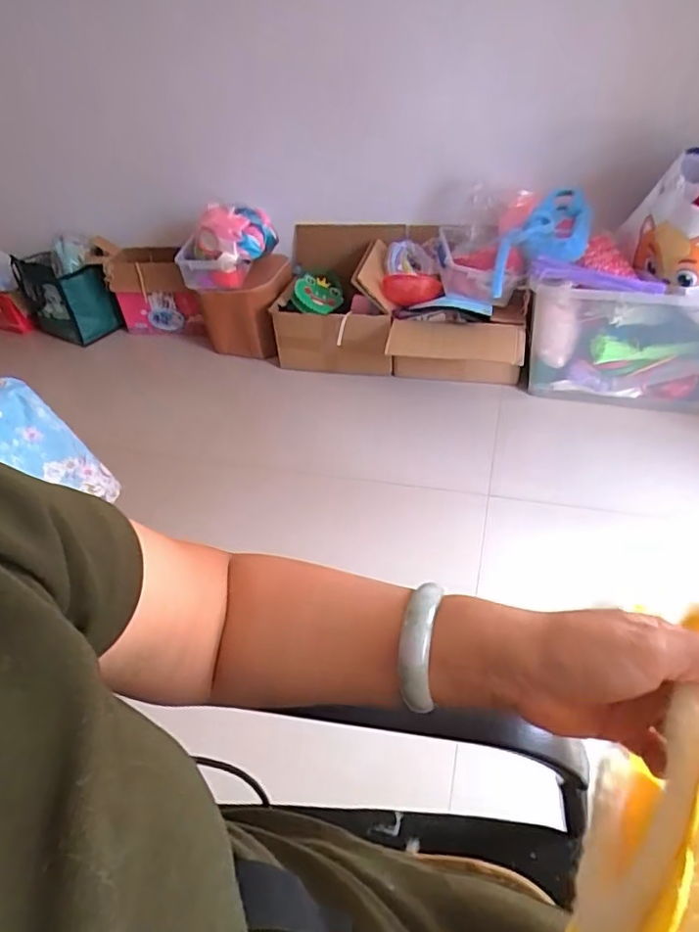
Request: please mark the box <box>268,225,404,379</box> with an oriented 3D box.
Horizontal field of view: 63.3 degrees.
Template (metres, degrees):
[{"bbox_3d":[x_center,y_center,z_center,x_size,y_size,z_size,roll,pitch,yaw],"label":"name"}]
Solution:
[{"bbox_3d":[-0.031,-0.517,1.794,0.397,0.345,0.427,6,42,12],"label":"box"}]

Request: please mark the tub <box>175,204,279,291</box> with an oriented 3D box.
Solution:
[{"bbox_3d":[-0.374,-0.633,1.679,0.284,0.216,0.166,3,42,9],"label":"tub"}]

